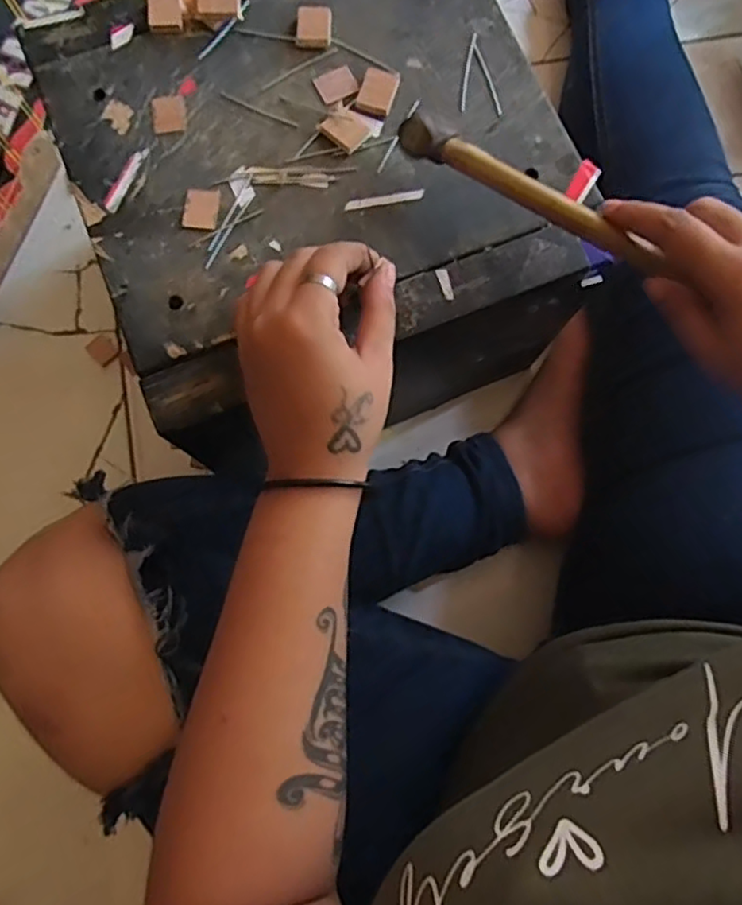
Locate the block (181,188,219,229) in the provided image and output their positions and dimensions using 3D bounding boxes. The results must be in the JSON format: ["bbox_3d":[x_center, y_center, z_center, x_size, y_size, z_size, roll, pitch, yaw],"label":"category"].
[{"bbox_3d":[-0.096,-0.138,0.358,0.020,0.004,0.024,5,79,0],"label":"block"}]

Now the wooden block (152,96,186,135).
[{"bbox_3d":[-0.118,-0.198,0.370,0.019,0.004,0.023,-7,79,-2],"label":"wooden block"}]

